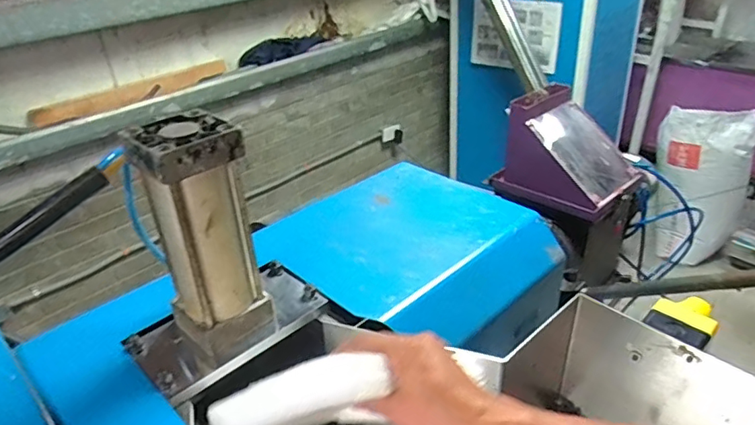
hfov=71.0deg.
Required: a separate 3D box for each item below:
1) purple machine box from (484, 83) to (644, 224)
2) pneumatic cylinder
[{"bbox_3d":[0.451,-0.148,1.236,0.270,0.214,0.234,25,41,38],"label":"purple machine box"},{"bbox_3d":[-0.197,0.027,0.605,0.099,0.255,0.096,24,40,37],"label":"pneumatic cylinder"}]

